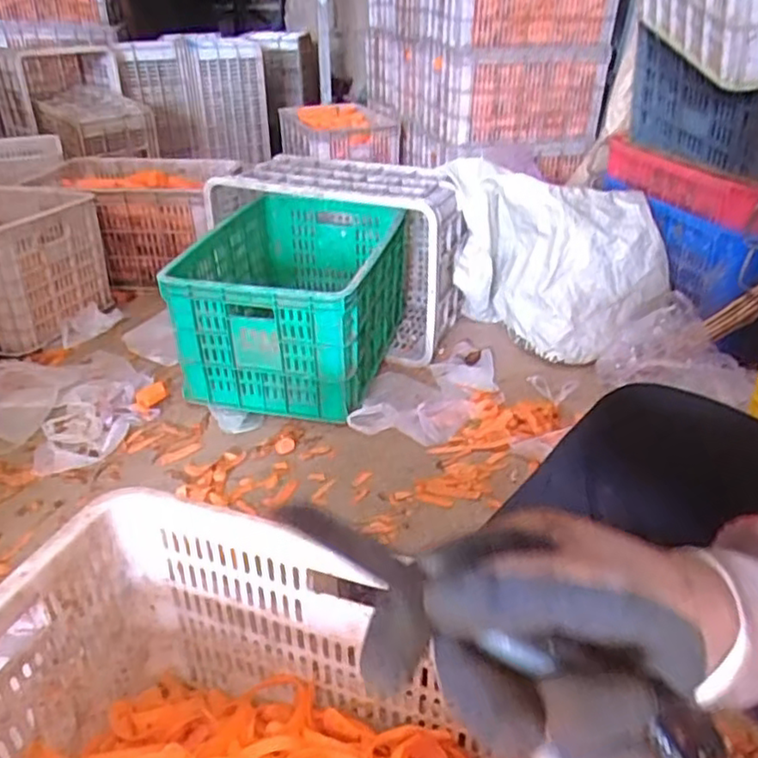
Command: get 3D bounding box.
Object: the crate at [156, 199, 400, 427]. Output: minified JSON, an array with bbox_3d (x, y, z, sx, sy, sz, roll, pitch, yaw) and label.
[{"bbox_3d":[-0.157,-0.168,1.356,0.355,0.262,0.509,7,31,13],"label":"crate"}]

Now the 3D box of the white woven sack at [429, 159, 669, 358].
[{"bbox_3d":[0.373,-0.259,1.413,0.434,0.346,0.258,21,37,32],"label":"white woven sack"}]

